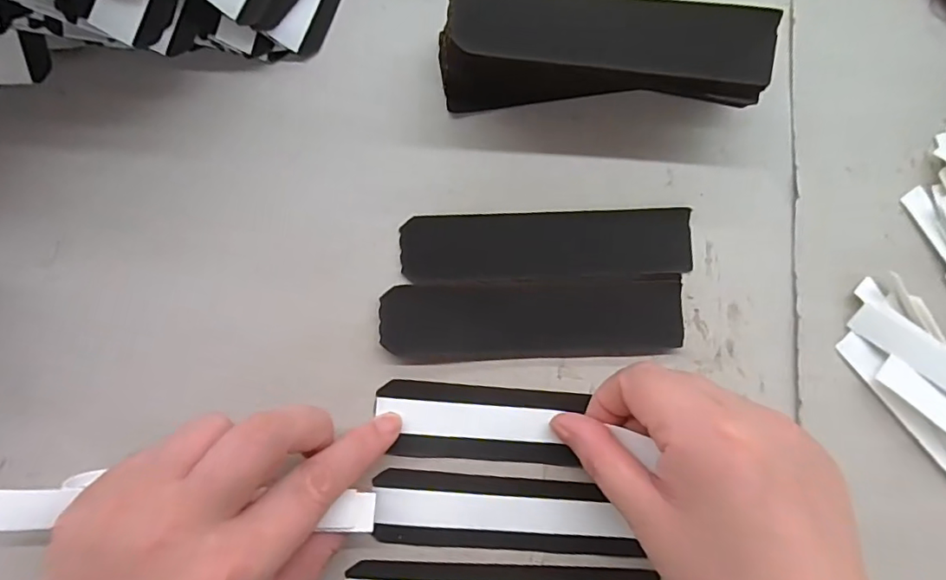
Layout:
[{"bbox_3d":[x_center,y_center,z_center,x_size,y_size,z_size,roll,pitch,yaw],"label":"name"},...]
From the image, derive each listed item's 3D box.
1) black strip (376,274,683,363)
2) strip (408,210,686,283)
[{"bbox_3d":[0.030,0.013,0.256,0.141,0.007,0.035,-2,85,-5],"label":"black strip"},{"bbox_3d":[0.037,-0.020,0.261,0.139,0.004,0.034,-2,85,-6],"label":"strip"}]

